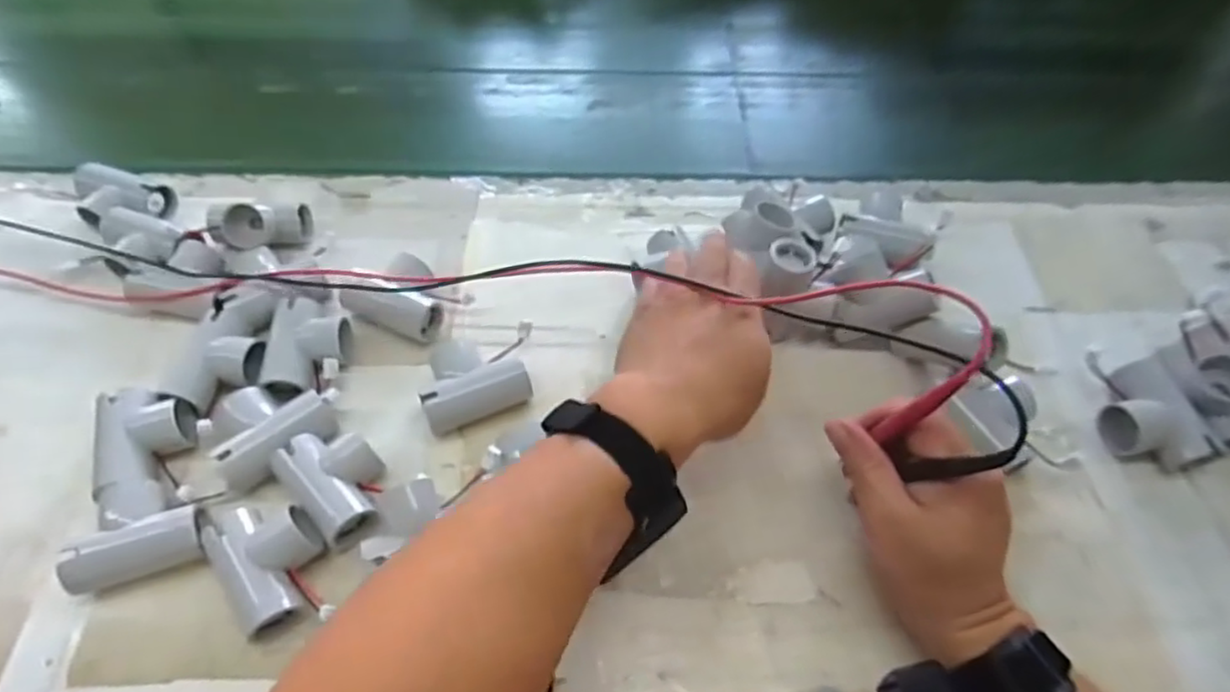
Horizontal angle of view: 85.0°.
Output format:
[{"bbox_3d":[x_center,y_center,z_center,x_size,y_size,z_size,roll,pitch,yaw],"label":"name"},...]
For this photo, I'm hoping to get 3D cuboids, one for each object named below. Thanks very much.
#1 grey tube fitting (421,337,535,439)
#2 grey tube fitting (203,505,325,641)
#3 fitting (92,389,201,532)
[{"bbox_3d":[-0.100,0.024,0.478,0.072,0.032,0.067,-16,57,-12],"label":"grey tube fitting"},{"bbox_3d":[-0.204,0.127,0.400,0.056,0.031,0.076,-36,63,-23],"label":"grey tube fitting"},{"bbox_3d":[-0.307,0.071,0.437,0.056,0.032,0.093,-16,58,-12],"label":"fitting"}]

